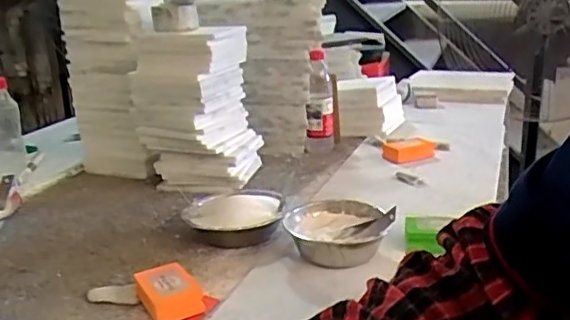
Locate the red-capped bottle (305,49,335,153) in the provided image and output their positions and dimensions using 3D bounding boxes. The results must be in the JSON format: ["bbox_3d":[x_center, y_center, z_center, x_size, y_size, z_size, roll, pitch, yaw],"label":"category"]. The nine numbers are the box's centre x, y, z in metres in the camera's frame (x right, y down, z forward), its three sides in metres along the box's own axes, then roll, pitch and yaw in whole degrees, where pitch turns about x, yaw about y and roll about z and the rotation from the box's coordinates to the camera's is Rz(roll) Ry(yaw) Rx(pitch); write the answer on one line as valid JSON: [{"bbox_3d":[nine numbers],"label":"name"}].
[{"bbox_3d":[0.076,-0.126,1.320,0.062,0.213,0.055,-1,19,6],"label":"red-capped bottle"}]

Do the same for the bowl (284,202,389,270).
[{"bbox_3d":[0.073,0.106,0.837,0.143,0.062,0.130,-5,17,-3],"label":"bowl"}]

